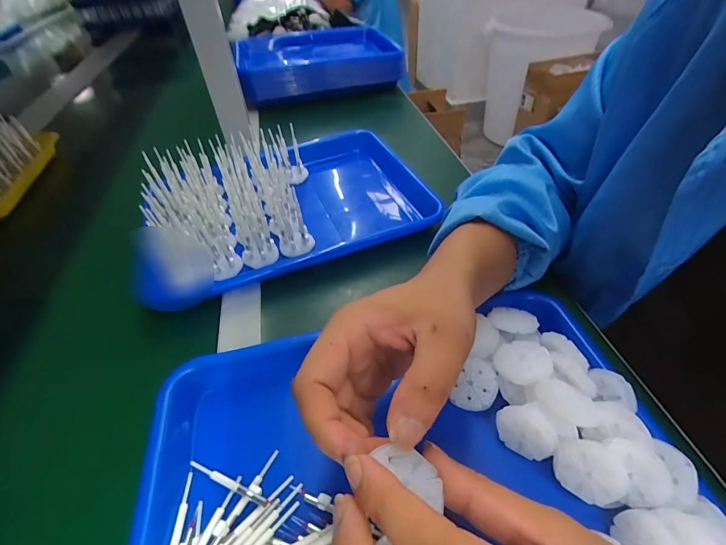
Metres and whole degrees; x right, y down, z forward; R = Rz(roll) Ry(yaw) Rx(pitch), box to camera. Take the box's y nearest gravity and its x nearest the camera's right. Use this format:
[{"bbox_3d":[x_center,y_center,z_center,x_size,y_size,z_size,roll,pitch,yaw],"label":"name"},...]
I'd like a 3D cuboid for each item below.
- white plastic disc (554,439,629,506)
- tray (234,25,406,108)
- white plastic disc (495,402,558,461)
[{"bbox_3d":[0.137,0.121,0.218,0.036,0.035,0.008,3,1,29],"label":"white plastic disc"},{"bbox_3d":[-0.101,-0.464,0.791,0.331,0.071,0.257,-13,46,-8],"label":"tray"},{"bbox_3d":[0.108,0.106,0.239,0.009,0.035,0.035,-11,82,-52],"label":"white plastic disc"}]

